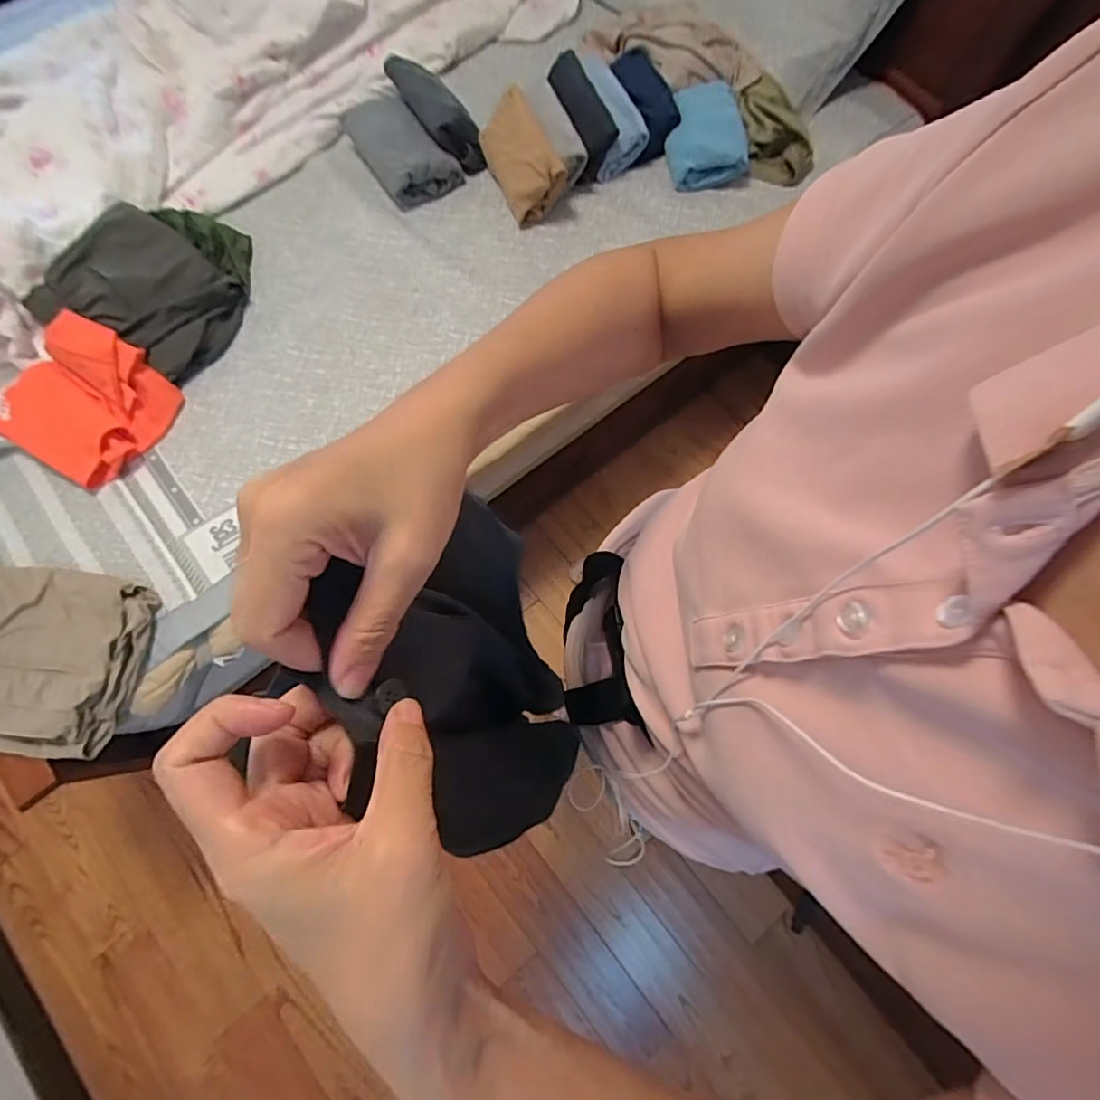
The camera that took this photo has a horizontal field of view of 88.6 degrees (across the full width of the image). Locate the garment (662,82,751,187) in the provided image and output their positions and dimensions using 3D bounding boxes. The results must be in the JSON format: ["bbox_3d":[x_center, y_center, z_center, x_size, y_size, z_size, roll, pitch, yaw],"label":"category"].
[{"bbox_3d":[0.317,-0.862,1.170,0.155,0.078,0.207,-11,75,-4],"label":"garment"}]

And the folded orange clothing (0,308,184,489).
[{"bbox_3d":[-0.788,-0.253,0.951,0.204,0.111,0.238,31,75,7],"label":"folded orange clothing"}]

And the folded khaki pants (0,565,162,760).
[{"bbox_3d":[-0.774,0.157,0.849,0.281,0.071,0.270,14,74,2],"label":"folded khaki pants"}]

